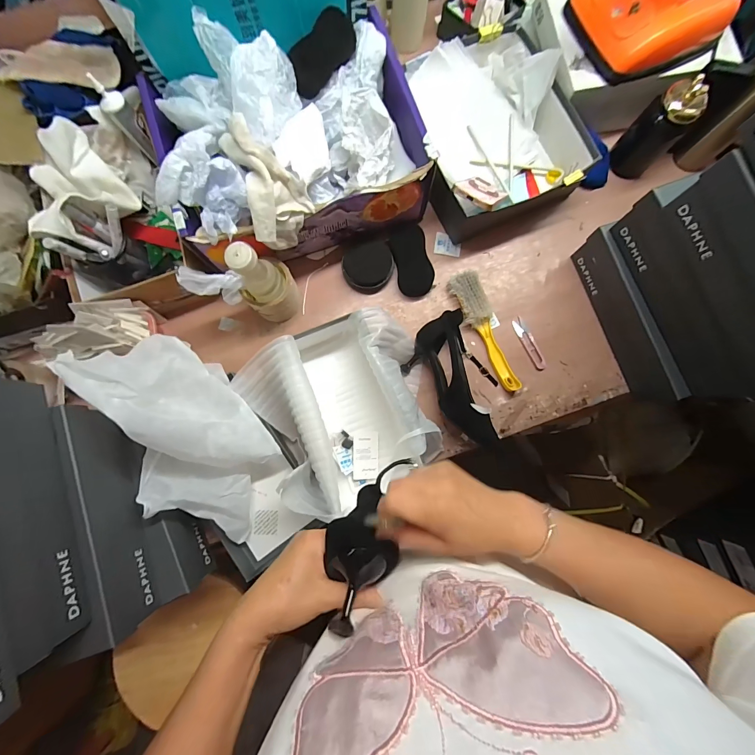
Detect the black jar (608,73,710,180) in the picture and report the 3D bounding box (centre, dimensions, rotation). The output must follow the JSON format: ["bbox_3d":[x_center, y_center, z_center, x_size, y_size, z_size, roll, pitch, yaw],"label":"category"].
[{"bbox_3d":[0.477,-0.422,0.599,0.070,0.158,0.061,37,84,5],"label":"black jar"}]

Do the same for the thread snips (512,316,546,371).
[{"bbox_3d":[0.277,-0.062,0.631,0.022,0.005,0.101,-25,83,-3],"label":"thread snips"}]

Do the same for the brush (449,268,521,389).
[{"bbox_3d":[0.192,-0.082,0.620,0.048,0.032,0.227,-22,83,-2],"label":"brush"}]

